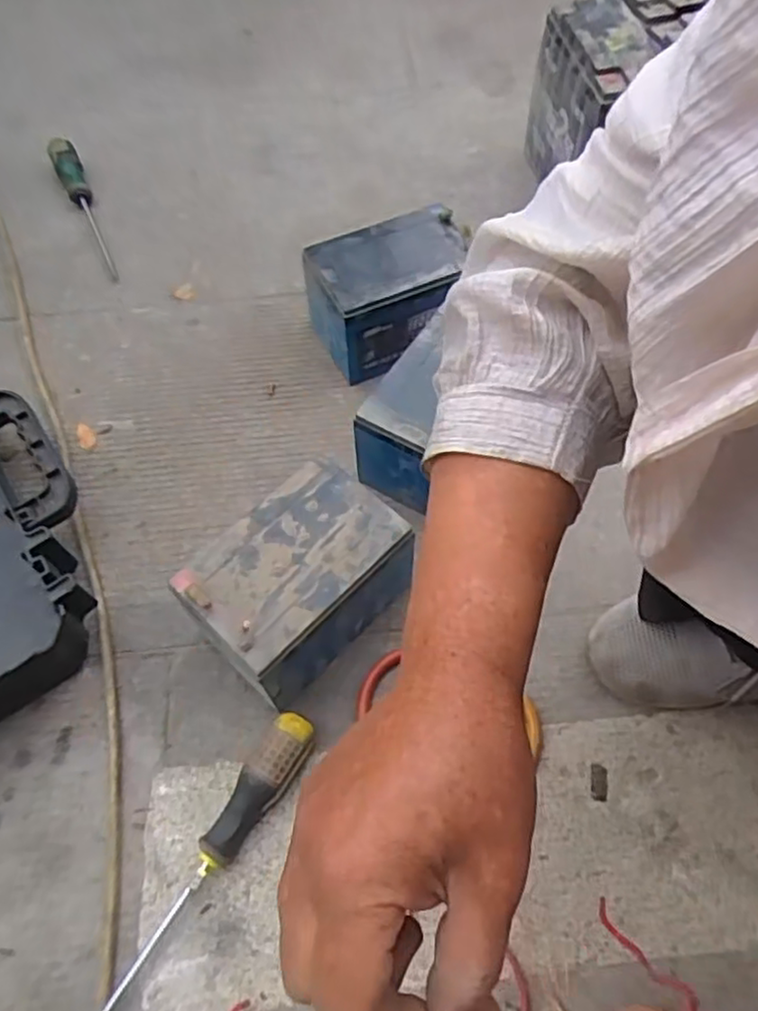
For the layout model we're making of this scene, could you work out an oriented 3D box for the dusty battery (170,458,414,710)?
[{"bbox_3d":[-0.058,0.061,0.511,0.102,0.106,0.152,40,67,21],"label":"dusty battery"}]

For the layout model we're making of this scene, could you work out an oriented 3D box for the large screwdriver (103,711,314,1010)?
[{"bbox_3d":[-0.125,0.249,0.447,0.029,0.032,0.248,30,66,18],"label":"large screwdriver"}]

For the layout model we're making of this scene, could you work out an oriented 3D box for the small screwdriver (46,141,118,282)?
[{"bbox_3d":[-0.347,-0.356,0.795,0.031,0.028,0.233,-25,62,-11],"label":"small screwdriver"}]

